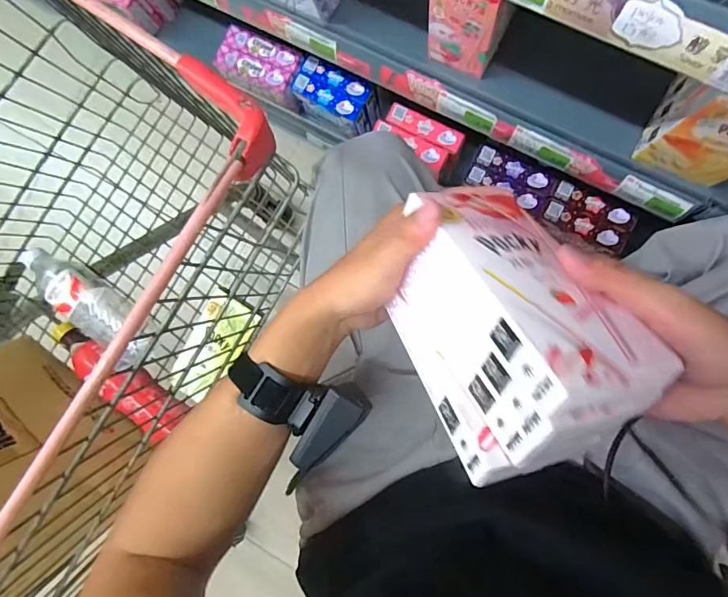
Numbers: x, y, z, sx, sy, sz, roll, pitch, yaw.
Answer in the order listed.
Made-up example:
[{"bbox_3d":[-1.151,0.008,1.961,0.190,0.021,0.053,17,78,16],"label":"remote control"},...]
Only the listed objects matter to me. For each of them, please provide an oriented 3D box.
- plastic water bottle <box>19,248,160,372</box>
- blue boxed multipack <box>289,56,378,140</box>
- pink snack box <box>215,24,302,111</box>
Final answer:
[{"bbox_3d":[-0.382,0.004,0.617,0.224,0.070,0.057,45,95,6],"label":"plastic water bottle"},{"bbox_3d":[-0.049,-0.353,0.798,0.145,0.091,0.077,30,94,8],"label":"blue boxed multipack"},{"bbox_3d":[-0.187,-0.423,0.821,0.156,0.060,0.088,27,93,8],"label":"pink snack box"}]

